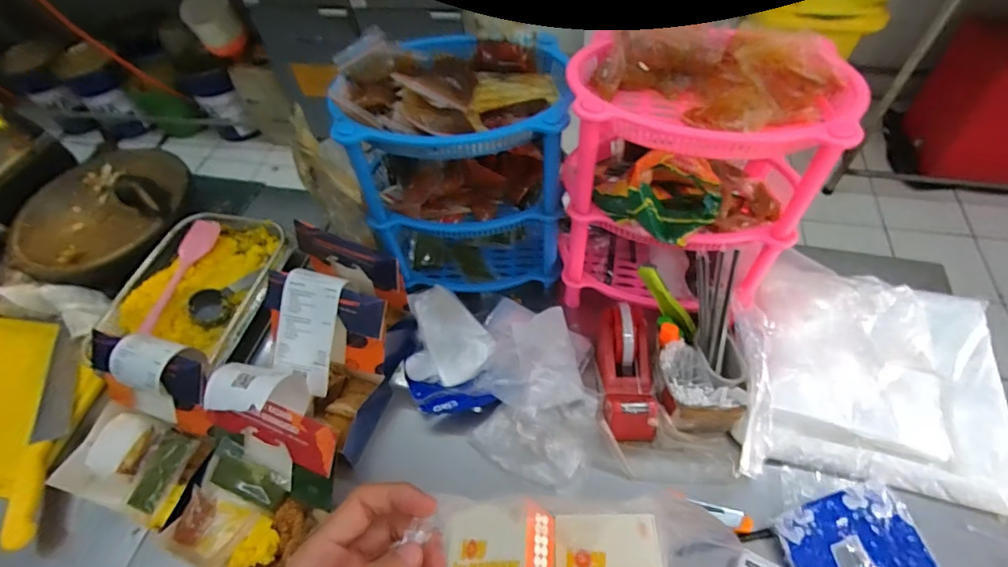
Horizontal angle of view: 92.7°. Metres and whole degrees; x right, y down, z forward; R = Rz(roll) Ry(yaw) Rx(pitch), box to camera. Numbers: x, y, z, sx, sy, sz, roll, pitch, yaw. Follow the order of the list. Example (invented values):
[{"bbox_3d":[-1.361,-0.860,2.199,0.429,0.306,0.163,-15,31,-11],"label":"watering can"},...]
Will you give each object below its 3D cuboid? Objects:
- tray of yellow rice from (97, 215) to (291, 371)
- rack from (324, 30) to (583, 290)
[{"bbox_3d":[-0.476,0.005,0.764,0.222,0.055,0.263,11,57,12],"label":"tray of yellow rice"},{"bbox_3d":[-0.057,-0.140,0.675,0.257,0.327,0.179,-7,55,-1],"label":"rack"}]

